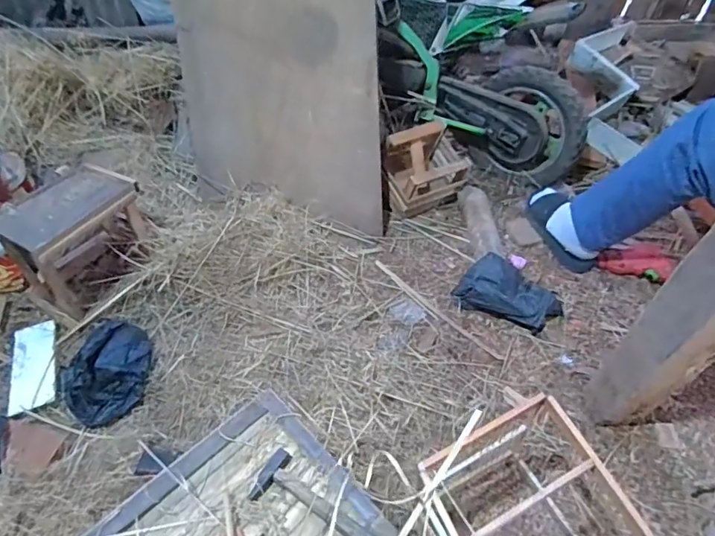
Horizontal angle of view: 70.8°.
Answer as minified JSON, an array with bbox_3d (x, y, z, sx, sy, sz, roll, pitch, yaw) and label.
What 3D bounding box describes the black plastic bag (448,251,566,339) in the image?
[{"bbox_3d":[0.370,0.060,1.224,0.245,0.089,0.135,26,55,20],"label":"black plastic bag"}]

